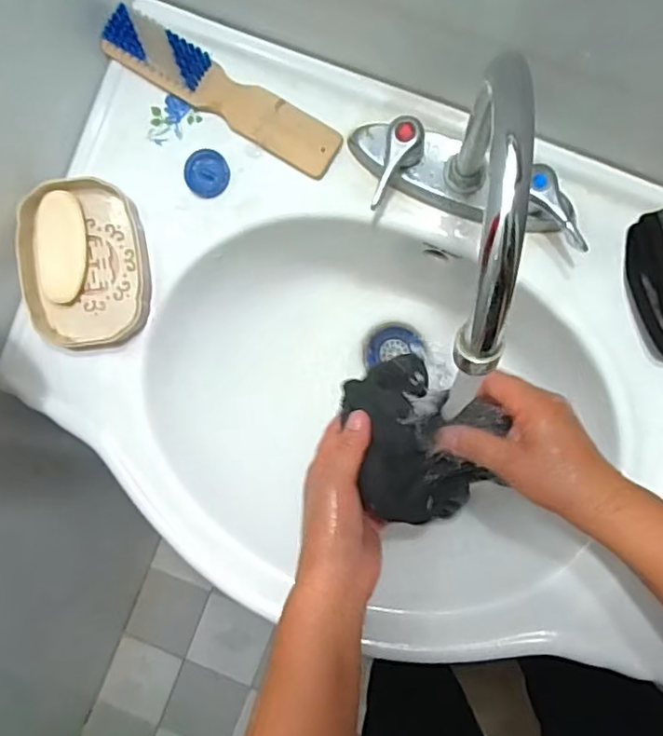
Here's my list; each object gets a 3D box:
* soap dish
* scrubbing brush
[{"bbox_3d":[-0.203,-0.085,0.496,0.092,0.031,0.132,-4,87,4],"label":"soap dish"},{"bbox_3d":[-0.088,-0.222,0.487,0.206,0.030,0.040,32,90,5],"label":"scrubbing brush"}]

